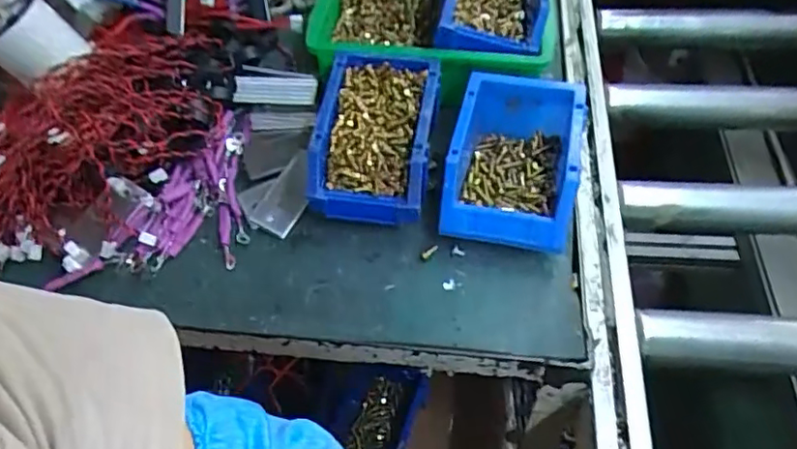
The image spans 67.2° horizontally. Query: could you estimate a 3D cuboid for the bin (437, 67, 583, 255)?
[{"bbox_3d":[0.106,-0.056,0.548,0.111,0.075,0.157,8,54,11],"label":"bin"}]

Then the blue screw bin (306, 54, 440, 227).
[{"bbox_3d":[-0.018,-0.083,0.573,0.104,0.078,0.163,5,54,8],"label":"blue screw bin"}]

